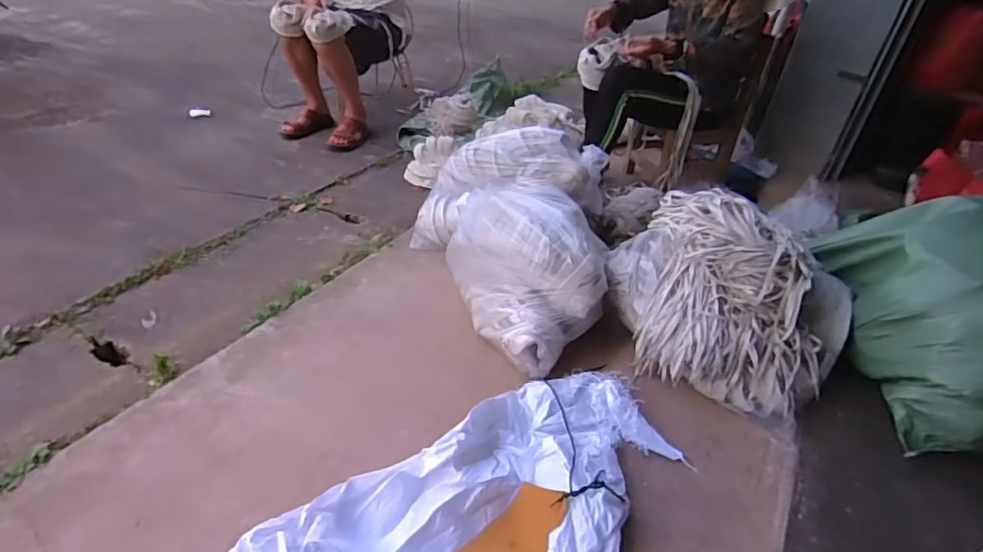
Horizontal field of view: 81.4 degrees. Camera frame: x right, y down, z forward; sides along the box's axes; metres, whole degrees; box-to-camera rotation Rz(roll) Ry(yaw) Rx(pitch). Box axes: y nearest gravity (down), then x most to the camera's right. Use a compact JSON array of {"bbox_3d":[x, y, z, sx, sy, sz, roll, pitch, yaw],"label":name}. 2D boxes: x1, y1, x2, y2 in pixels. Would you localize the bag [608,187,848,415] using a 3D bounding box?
[{"bbox_3d":[0.537,0.040,1.305,0.531,0.306,0.414,21,38,19],"label":"bag"}]

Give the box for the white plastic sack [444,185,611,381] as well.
[{"bbox_3d":[0.105,-0.034,1.427,0.333,0.271,0.523,-10,39,-21],"label":"white plastic sack"}]

